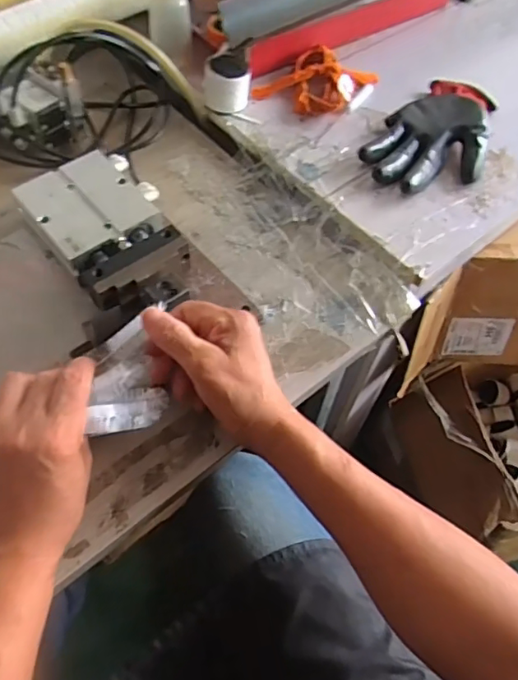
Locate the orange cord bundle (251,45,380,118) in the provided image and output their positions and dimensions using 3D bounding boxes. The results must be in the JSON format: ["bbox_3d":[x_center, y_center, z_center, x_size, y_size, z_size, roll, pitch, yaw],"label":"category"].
[{"bbox_3d":[0.071,-0.311,0.660,0.095,0.022,0.122,38,64,19],"label":"orange cord bundle"}]

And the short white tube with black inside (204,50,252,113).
[{"bbox_3d":[-0.037,-0.296,0.633,0.053,0.048,0.046,0,58,-2],"label":"short white tube with black inside"}]

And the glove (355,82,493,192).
[{"bbox_3d":[0.203,-0.233,0.619,0.115,0.029,0.205,27,61,13],"label":"glove"}]

